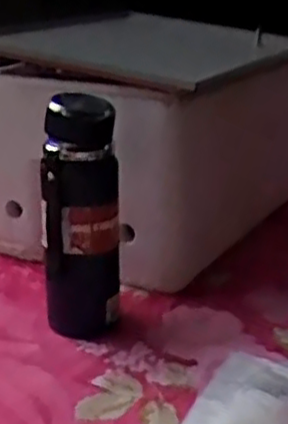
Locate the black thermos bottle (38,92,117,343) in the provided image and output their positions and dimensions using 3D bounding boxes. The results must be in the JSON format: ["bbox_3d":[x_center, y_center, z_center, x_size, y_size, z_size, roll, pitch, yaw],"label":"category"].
[{"bbox_3d":[-0.064,0.008,0.756,0.074,0.254,0.066,2,20,1],"label":"black thermos bottle"}]

